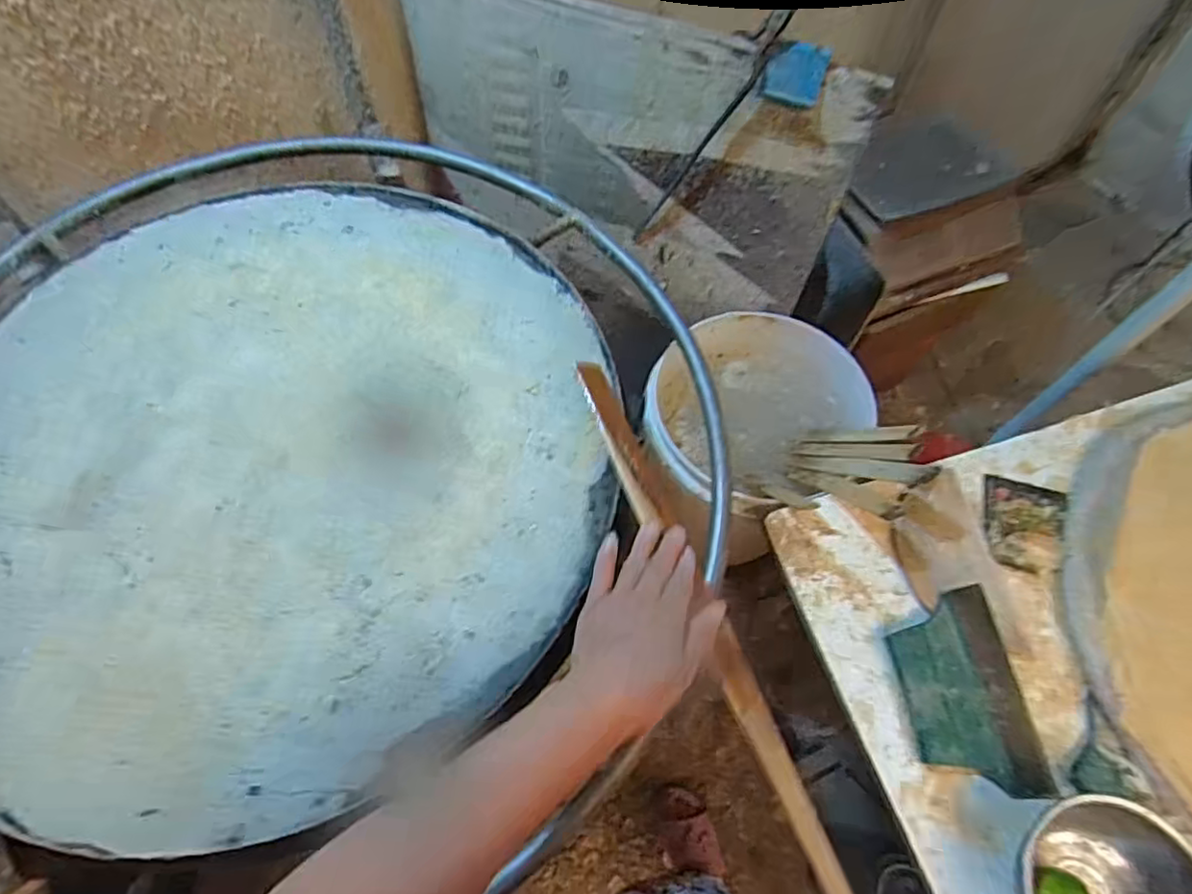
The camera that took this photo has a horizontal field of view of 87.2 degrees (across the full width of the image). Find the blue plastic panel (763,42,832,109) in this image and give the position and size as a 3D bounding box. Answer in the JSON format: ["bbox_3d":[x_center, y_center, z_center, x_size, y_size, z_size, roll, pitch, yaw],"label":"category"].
[{"bbox_3d":[0.218,-0.406,0.682,0.060,0.056,0.013,23,64,10],"label":"blue plastic panel"}]

